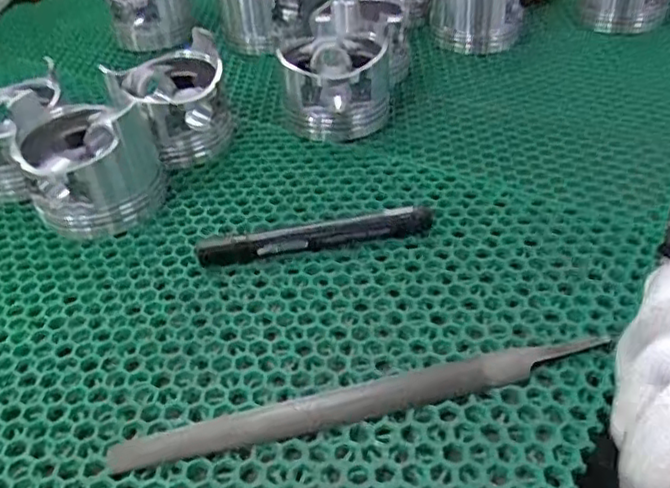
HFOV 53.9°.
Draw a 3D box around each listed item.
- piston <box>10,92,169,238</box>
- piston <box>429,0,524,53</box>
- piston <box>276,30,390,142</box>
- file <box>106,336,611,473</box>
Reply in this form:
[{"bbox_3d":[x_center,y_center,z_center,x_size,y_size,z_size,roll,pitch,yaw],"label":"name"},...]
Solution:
[{"bbox_3d":[-0.165,-0.060,0.448,0.087,0.071,0.084,-18,42,-15],"label":"piston"},{"bbox_3d":[0.135,-0.239,0.636,0.083,0.067,0.092,2,40,8],"label":"piston"},{"bbox_3d":[0.000,-0.127,0.518,0.082,0.056,0.083,-5,40,0],"label":"piston"},{"bbox_3d":[0.014,0.074,0.316,0.237,0.007,0.018,-10,40,-6],"label":"file"}]

